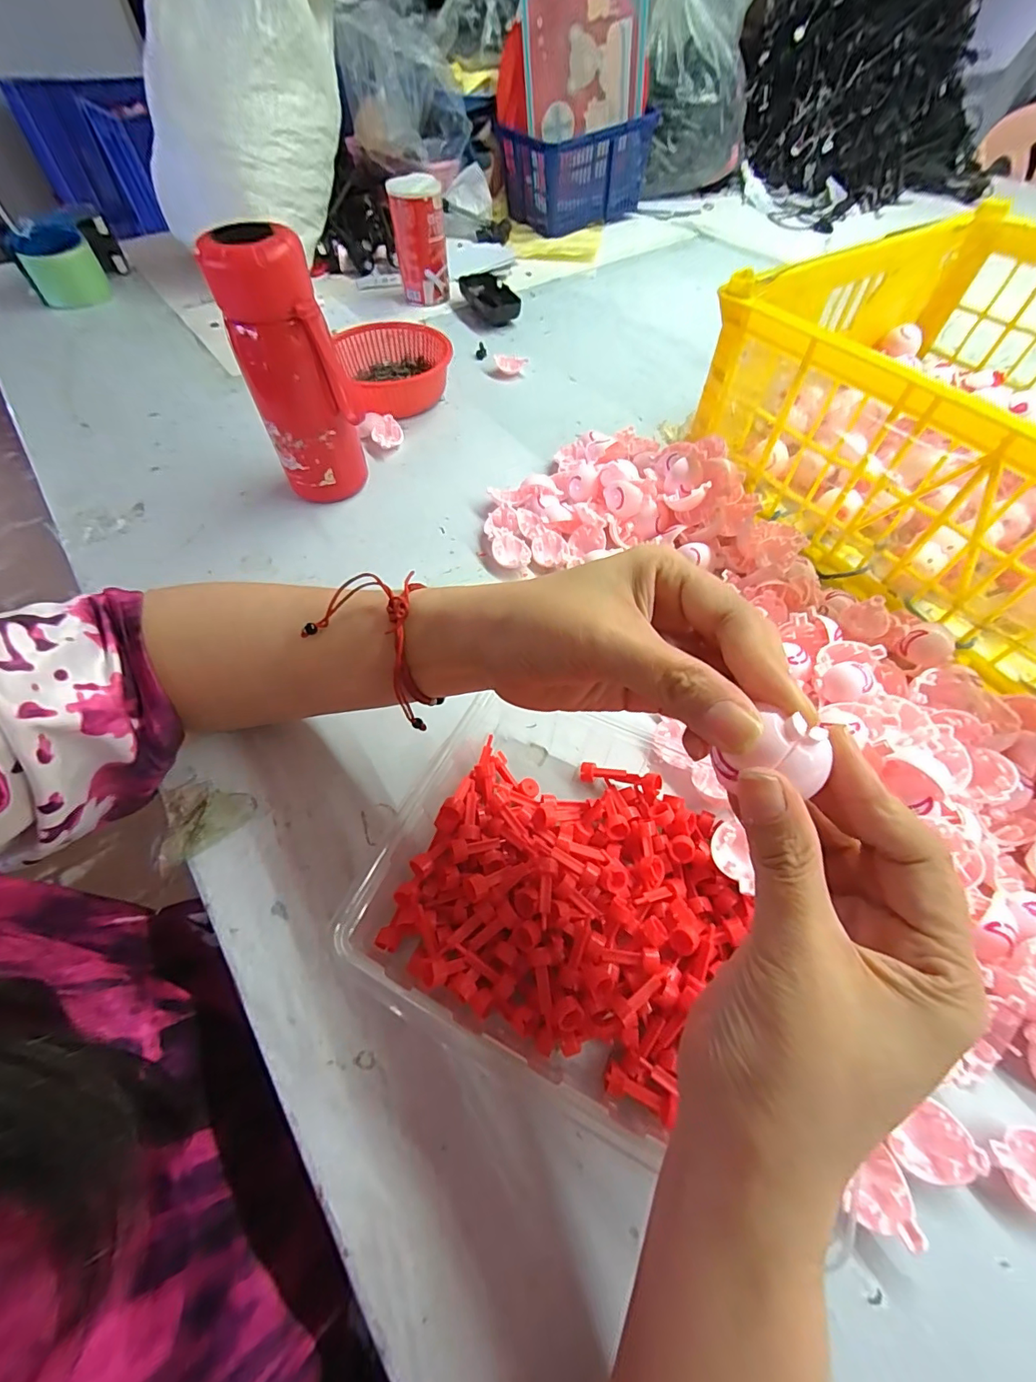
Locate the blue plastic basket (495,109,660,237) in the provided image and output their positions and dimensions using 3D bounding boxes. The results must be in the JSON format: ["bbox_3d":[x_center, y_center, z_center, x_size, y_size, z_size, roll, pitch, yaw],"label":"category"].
[{"bbox_3d":[0.094,-0.860,0.821,0.215,0.115,0.143,-31,62,-17],"label":"blue plastic basket"}]

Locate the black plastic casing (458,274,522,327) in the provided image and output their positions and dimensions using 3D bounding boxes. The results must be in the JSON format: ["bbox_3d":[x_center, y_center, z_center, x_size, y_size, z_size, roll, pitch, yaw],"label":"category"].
[{"bbox_3d":[-0.036,-0.528,0.664,0.054,0.025,0.116,-18,59,-10],"label":"black plastic casing"}]

